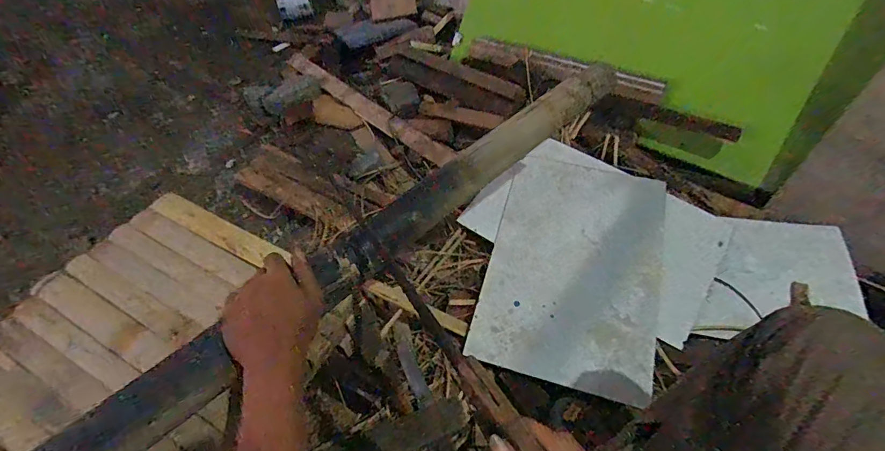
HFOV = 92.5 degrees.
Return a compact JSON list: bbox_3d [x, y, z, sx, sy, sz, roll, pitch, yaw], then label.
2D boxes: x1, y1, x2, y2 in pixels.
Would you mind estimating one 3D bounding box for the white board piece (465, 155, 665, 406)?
[{"bbox_3d":[0.275,0.075,0.882,0.333,0.014,0.492,13,62,12],"label":"white board piece"}]

